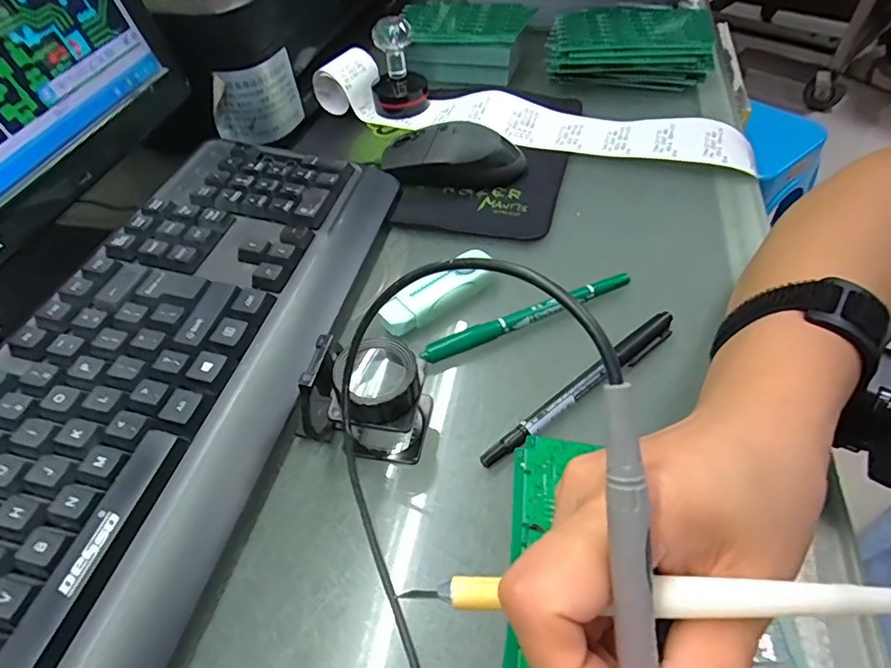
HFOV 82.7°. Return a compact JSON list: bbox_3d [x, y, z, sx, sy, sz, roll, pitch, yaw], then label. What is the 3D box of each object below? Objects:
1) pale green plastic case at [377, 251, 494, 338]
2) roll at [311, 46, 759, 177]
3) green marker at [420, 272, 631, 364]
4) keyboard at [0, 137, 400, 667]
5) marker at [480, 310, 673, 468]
[{"bbox_3d":[-0.006,-0.026,0.317,0.075,0.021,0.026,-29,54,-18],"label":"pale green plastic case"},{"bbox_3d":[0.065,-0.198,0.441,0.397,0.039,0.058,16,53,18],"label":"roll"},{"bbox_3d":[0.050,-0.011,0.306,0.135,0.012,0.011,-21,52,-12],"label":"green marker"},{"bbox_3d":[-0.159,0.033,0.267,0.151,0.044,0.422,7,51,11],"label":"keyboard"},{"bbox_3d":[0.075,0.028,0.271,0.138,0.012,0.013,-33,55,-21],"label":"marker"}]

